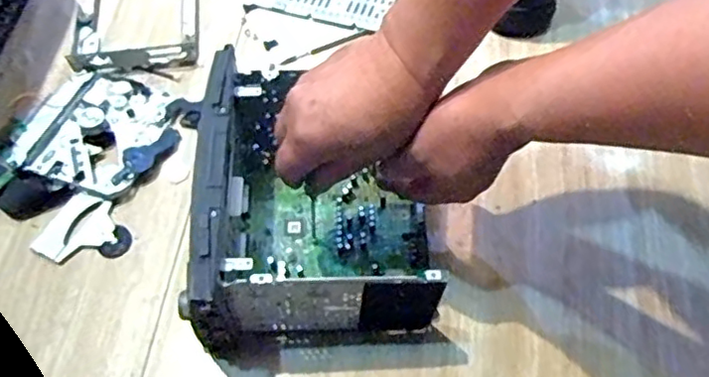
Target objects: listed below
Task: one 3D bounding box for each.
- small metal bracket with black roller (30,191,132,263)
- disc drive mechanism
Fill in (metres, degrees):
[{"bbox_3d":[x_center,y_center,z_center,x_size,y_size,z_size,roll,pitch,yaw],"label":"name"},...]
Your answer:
[{"bbox_3d":[-0.233,0.038,0.550,0.076,0.006,0.065,19,62,12],"label":"small metal bracket with black roller"},{"bbox_3d":[-0.238,-0.055,0.590,0.128,0.022,0.123,20,62,12],"label":"disc drive mechanism"}]

